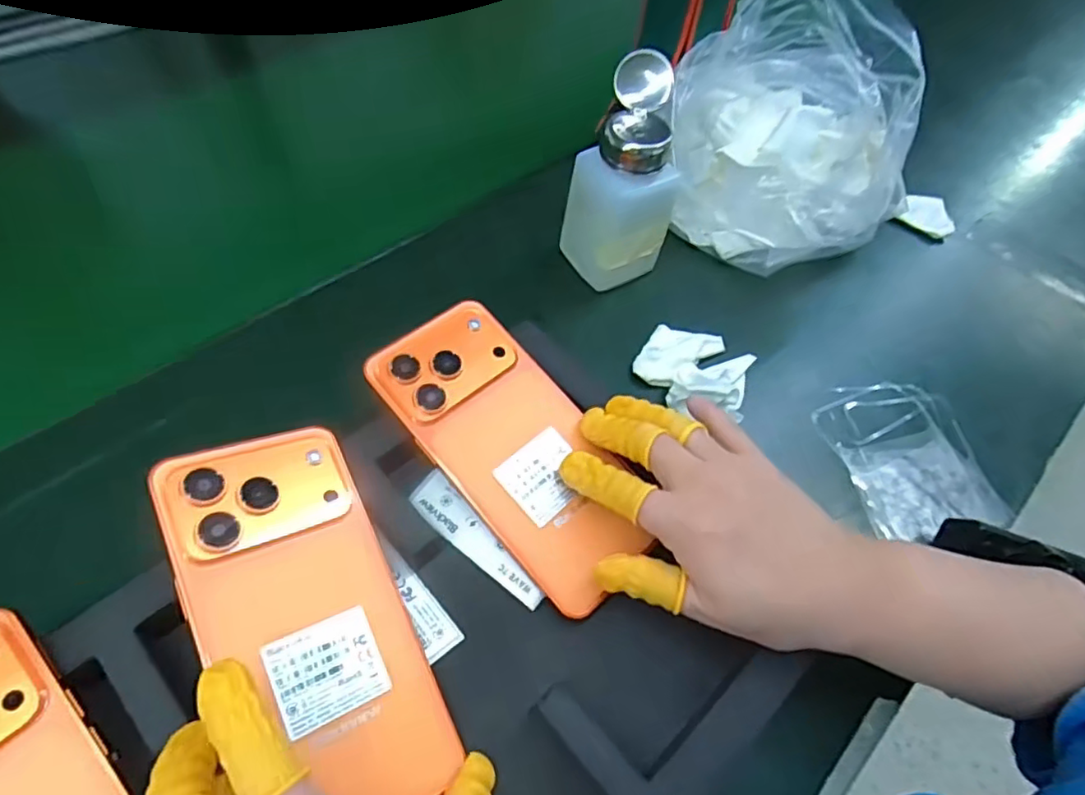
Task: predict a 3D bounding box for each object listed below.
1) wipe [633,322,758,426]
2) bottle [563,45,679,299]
[{"bbox_3d":[0.093,-0.021,0.365,0.066,0.021,0.063,3,55,-4],"label":"wipe"},{"bbox_3d":[0.049,-0.133,0.380,0.059,0.122,0.065,-27,62,-22],"label":"bottle"}]

